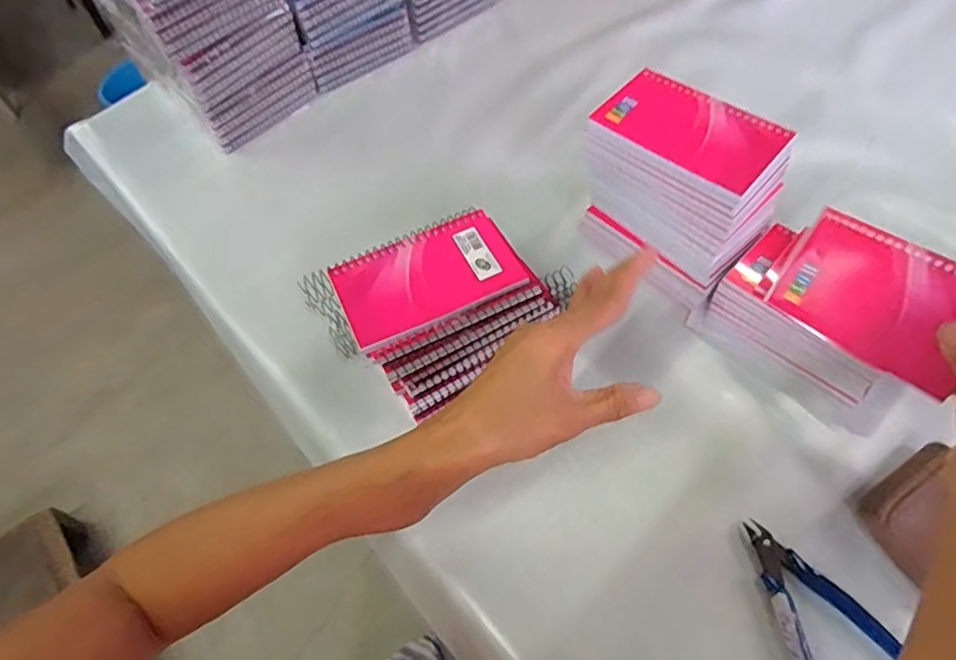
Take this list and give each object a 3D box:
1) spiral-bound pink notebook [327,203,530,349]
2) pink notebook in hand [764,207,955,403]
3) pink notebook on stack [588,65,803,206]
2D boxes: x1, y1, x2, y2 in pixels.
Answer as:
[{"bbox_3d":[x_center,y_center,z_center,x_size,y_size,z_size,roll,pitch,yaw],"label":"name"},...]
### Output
[{"bbox_3d":[-0.038,-0.040,0.436,0.133,0.010,0.085,-23,60,-11],"label":"spiral-bound pink notebook"},{"bbox_3d":[0.271,-0.022,0.397,0.008,0.080,0.132,9,26,-36],"label":"pink notebook in hand"},{"bbox_3d":[0.158,-0.148,0.438,0.129,0.011,0.081,35,66,22],"label":"pink notebook on stack"}]

